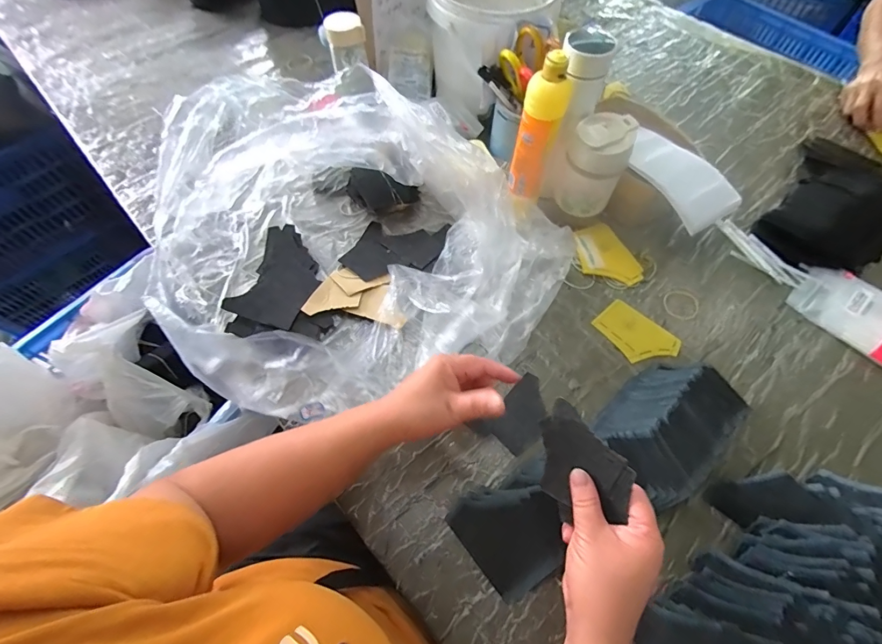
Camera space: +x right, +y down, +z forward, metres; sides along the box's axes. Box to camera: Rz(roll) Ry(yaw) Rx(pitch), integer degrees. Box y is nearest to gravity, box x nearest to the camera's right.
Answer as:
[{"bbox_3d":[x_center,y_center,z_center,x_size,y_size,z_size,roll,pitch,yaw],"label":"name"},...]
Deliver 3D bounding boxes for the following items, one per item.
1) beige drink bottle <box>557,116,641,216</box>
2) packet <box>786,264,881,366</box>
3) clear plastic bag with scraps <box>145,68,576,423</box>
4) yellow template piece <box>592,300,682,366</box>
[{"bbox_3d":[0.216,-0.214,0.580,0.082,0.150,0.073,14,63,6],"label":"beige drink bottle"},{"bbox_3d":[0.586,-0.006,0.548,0.101,0.026,0.173,-36,67,-18],"label":"packet"},{"bbox_3d":[-0.129,-0.098,0.500,0.500,0.188,0.405,30,65,15],"label":"clear plastic bag with scraps"},{"bbox_3d":[0.270,0.016,0.547,0.073,0.004,0.102,-37,68,-19],"label":"yellow template piece"}]

